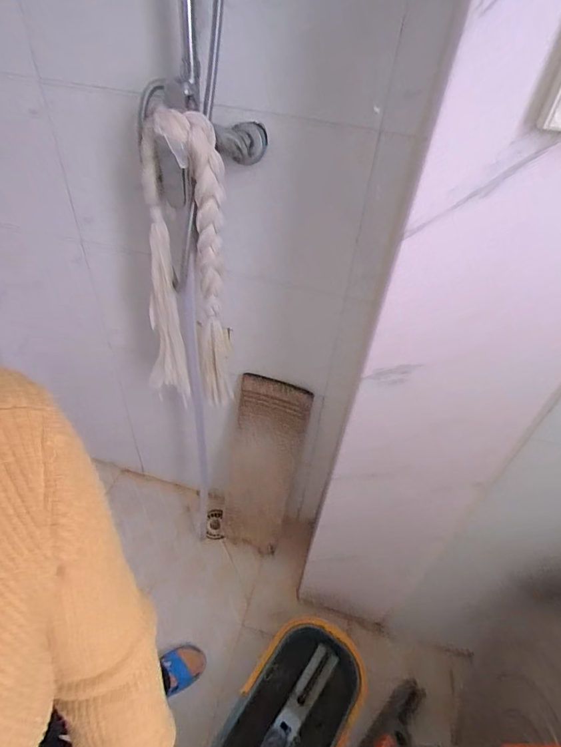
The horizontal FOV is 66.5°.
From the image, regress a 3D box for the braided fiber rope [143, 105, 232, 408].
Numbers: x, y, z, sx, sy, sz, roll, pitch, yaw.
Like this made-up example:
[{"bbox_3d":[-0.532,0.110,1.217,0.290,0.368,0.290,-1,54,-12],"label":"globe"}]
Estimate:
[{"bbox_3d":[-0.168,-0.162,0.794,0.156,0.555,0.138,-13,46,-21],"label":"braided fiber rope"}]

